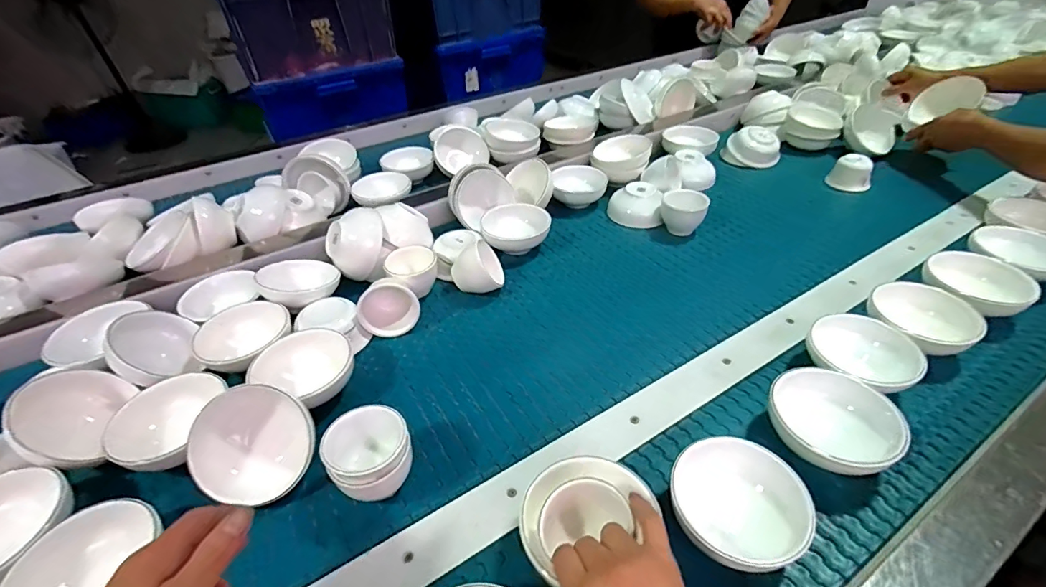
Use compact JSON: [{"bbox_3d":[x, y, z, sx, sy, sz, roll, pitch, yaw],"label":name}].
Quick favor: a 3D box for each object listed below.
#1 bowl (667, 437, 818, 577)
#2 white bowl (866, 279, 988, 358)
[{"bbox_3d":[0.188,0.185,0.418,0.110,0.062,0.089,26,47,29],"label":"bowl"},{"bbox_3d":[0.504,0.033,0.597,0.114,0.052,0.114,-27,46,-28],"label":"white bowl"}]

